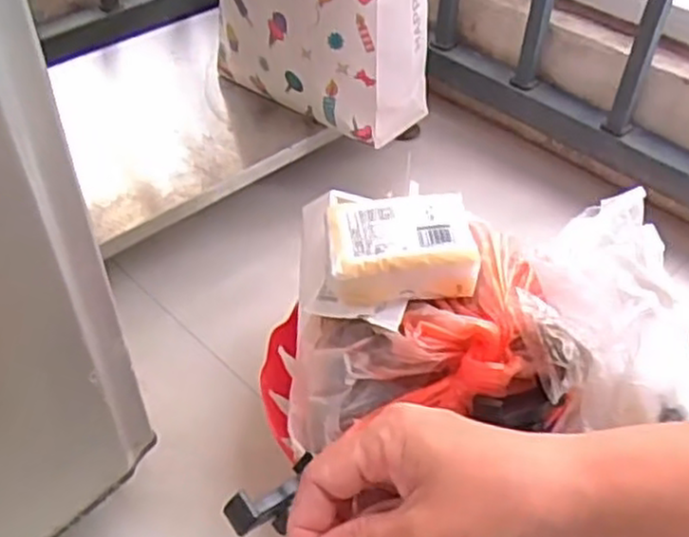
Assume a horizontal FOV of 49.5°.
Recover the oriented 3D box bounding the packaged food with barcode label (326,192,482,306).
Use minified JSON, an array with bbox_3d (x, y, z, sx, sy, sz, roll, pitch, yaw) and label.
[{"bbox_3d":[0.043,-0.019,0.592,0.115,0.045,0.086,-3,46,-5],"label":"packaged food with barcode label"}]

